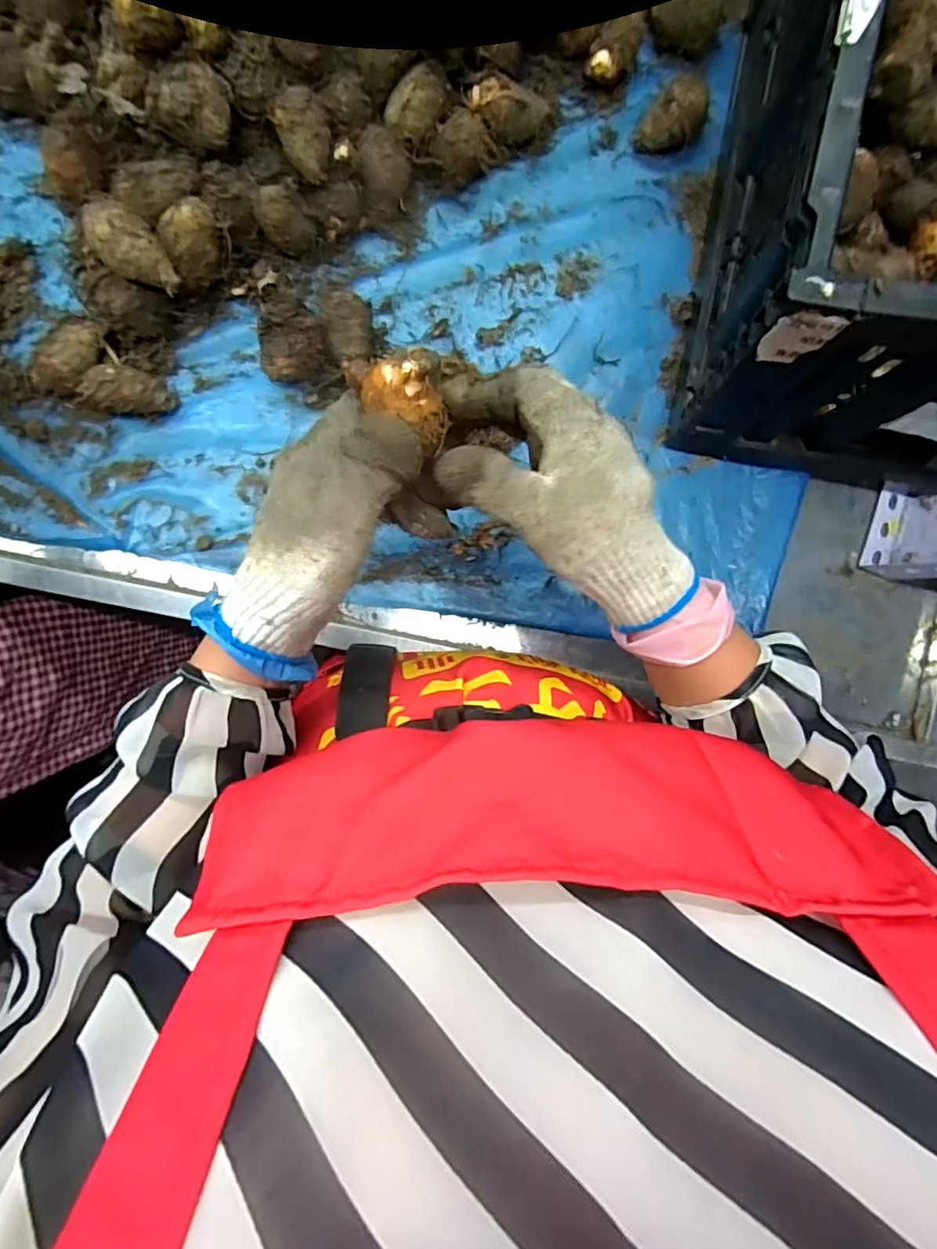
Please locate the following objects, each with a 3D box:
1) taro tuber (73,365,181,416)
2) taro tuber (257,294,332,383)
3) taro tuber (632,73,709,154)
[{"bbox_3d":[-0.264,-0.178,0.439,0.065,0.033,0.034,-1,91,-5],"label":"taro tuber"},{"bbox_3d":[-0.134,-0.218,0.441,0.049,0.042,0.061,0,91,-5],"label":"taro tuber"},{"bbox_3d":[0.164,-0.401,0.456,0.050,0.035,0.041,-40,94,-3],"label":"taro tuber"}]

